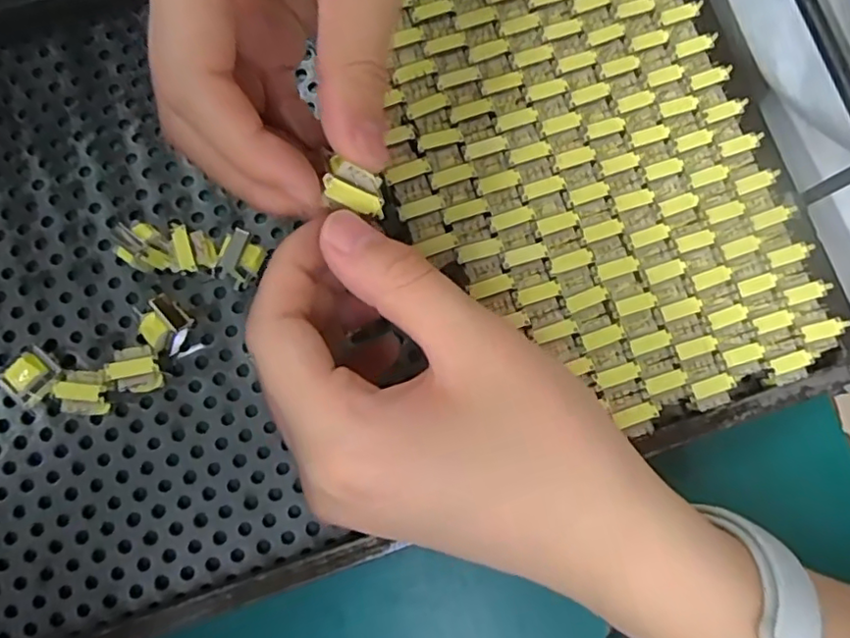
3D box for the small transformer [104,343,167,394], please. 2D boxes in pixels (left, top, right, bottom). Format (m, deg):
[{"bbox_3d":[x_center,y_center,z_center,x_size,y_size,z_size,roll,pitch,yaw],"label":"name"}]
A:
[{"bbox_3d":[-0.112,0.021,0.237,0.020,0.016,0.019,-16,81,-5],"label":"small transformer"}]

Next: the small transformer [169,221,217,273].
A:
[{"bbox_3d":[-0.093,-0.029,0.247,0.015,0.016,0.021,-17,81,-5],"label":"small transformer"}]

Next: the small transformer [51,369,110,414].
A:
[{"bbox_3d":[-0.131,0.029,0.234,0.020,0.016,0.017,1,80,-2],"label":"small transformer"}]

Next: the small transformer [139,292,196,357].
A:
[{"bbox_3d":[-0.102,0.003,0.239,0.019,0.020,0.019,42,81,5],"label":"small transformer"}]

